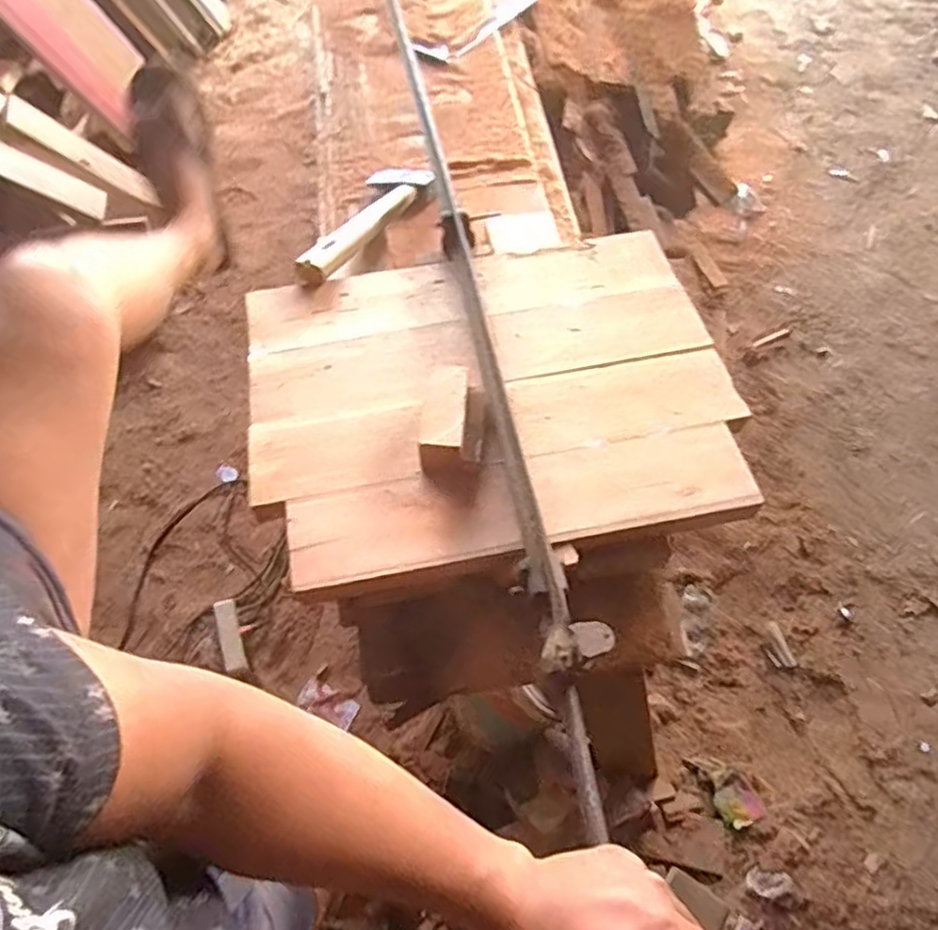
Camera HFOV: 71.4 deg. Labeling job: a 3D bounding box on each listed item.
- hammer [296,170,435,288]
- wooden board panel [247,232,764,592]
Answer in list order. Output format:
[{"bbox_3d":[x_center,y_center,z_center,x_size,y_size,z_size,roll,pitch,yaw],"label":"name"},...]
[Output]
[{"bbox_3d":[-0.164,-0.368,0.981,0.104,0.033,0.344,18,48,9],"label":"hammer"},{"bbox_3d":[0.023,-0.090,0.783,0.554,0.018,0.436,-10,58,-4],"label":"wooden board panel"}]

